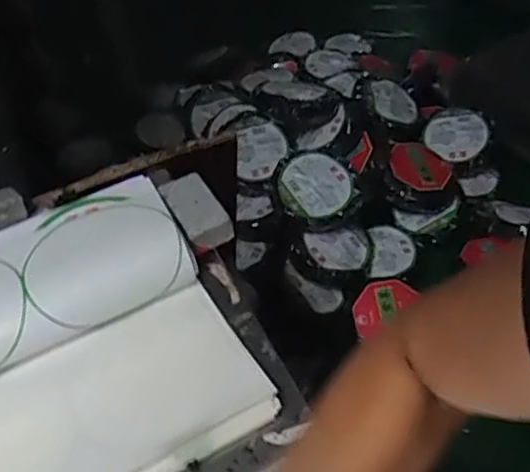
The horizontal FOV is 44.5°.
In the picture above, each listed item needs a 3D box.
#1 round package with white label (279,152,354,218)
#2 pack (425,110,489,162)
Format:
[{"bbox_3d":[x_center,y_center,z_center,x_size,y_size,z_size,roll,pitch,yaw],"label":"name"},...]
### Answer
[{"bbox_3d":[0.108,-0.098,1.349,0.147,0.050,0.149,0,62,0],"label":"round package with white label"},{"bbox_3d":[0.459,-0.242,1.554,0.139,0.025,0.125,8,78,16],"label":"pack"}]

